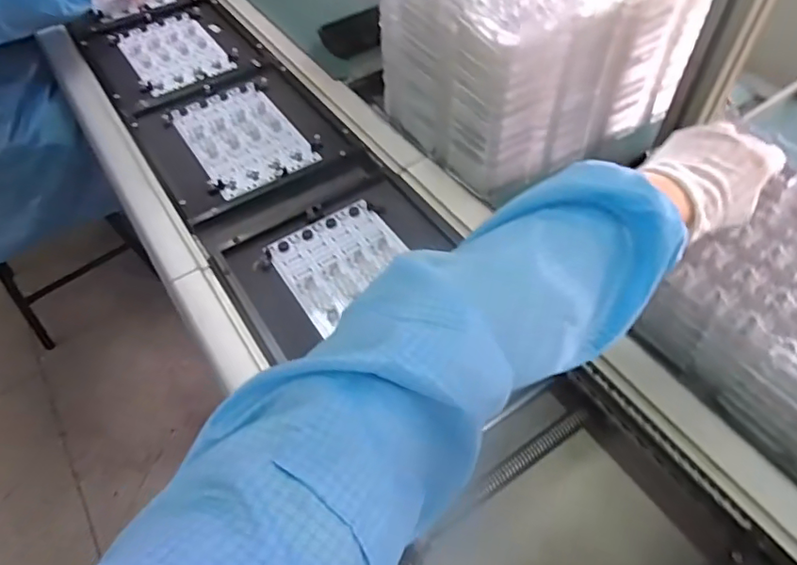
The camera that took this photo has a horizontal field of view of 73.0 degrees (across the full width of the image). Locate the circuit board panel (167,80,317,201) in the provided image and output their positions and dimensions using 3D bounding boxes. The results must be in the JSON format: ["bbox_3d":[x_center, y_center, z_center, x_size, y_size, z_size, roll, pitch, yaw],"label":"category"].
[{"bbox_3d":[-0.207,-0.194,0.715,0.127,0.008,0.205,-28,56,-21],"label":"circuit board panel"}]

